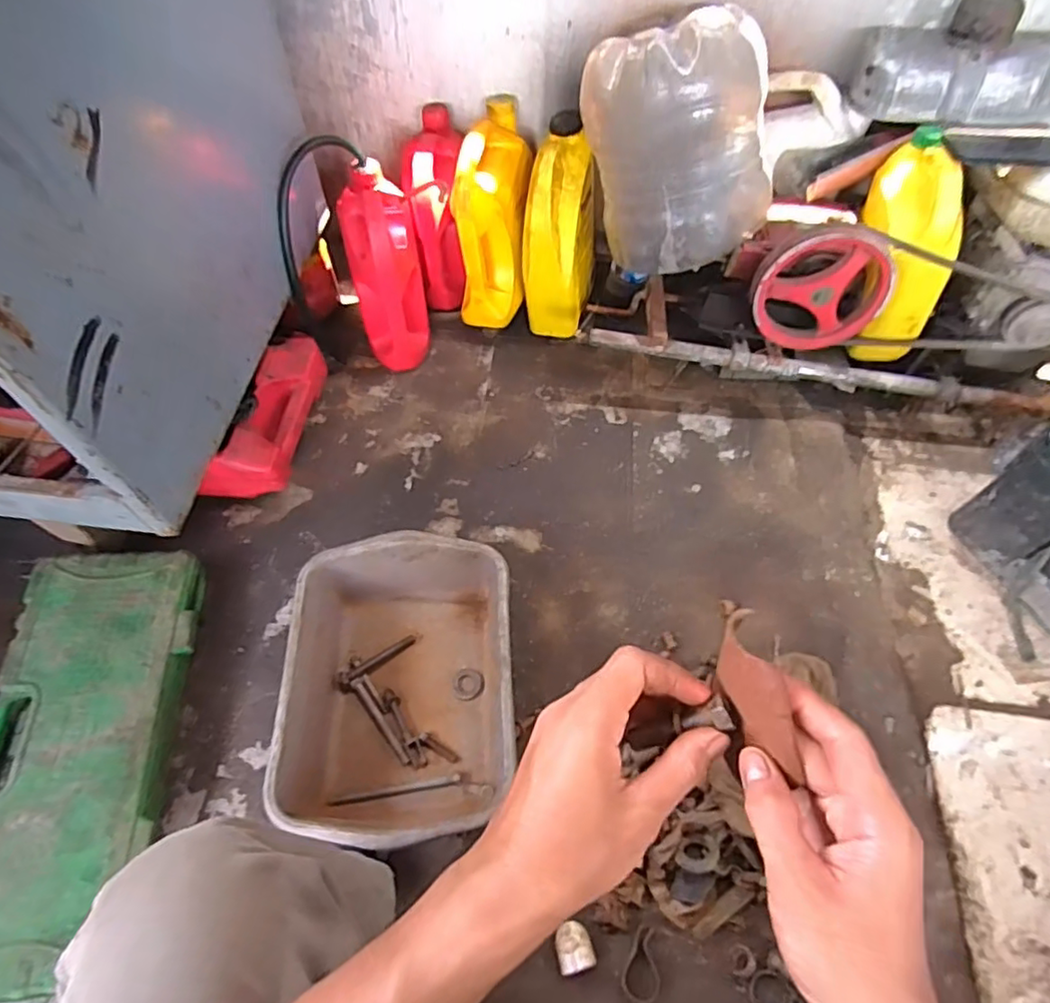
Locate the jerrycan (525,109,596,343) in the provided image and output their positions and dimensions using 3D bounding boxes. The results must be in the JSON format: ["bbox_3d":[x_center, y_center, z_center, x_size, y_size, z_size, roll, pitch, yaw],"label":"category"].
[{"bbox_3d":[0.070,-0.463,1.090,0.117,0.314,0.181,8,58,4],"label":"jerrycan"}]

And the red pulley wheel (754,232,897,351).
[{"bbox_3d":[0.434,-0.308,0.902,0.187,0.178,0.039,6,58,2],"label":"red pulley wheel"}]

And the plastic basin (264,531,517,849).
[{"bbox_3d":[-0.151,0.218,0.760,0.259,0.123,0.333,-1,58,-2],"label":"plastic basin"}]

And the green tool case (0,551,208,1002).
[{"bbox_3d":[-0.523,0.284,0.718,0.201,0.068,0.466,-4,58,-4],"label":"green tool case"}]

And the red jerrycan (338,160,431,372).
[{"bbox_3d":[-0.234,-0.379,1.042,0.116,0.294,0.165,-9,59,-7],"label":"red jerrycan"}]

